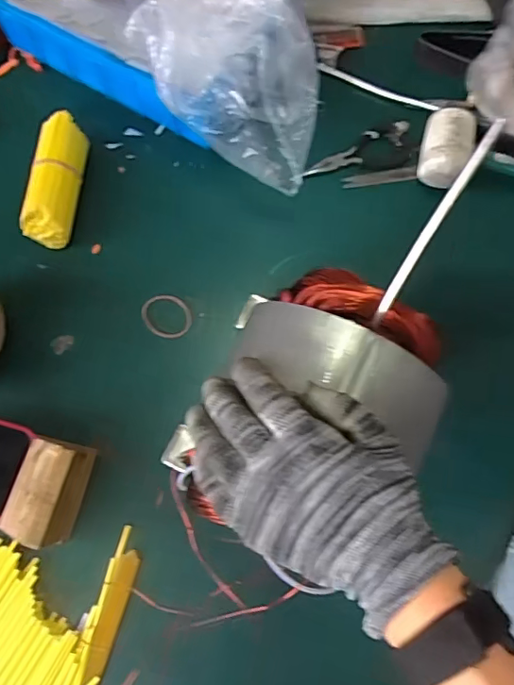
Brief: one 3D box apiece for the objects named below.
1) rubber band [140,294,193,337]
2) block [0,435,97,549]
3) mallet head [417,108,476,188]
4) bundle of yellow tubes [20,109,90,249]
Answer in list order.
[{"bbox_3d":[-0.091,-0.026,0.535,0.051,0.007,0.043,14,75,-4],"label":"rubber band"},{"bbox_3d":[-0.179,0.123,0.449,0.056,0.057,0.080,14,75,4],"label":"block"},{"bbox_3d":[0.193,-0.199,0.542,0.049,0.043,0.076,15,75,4],"label":"mallet head"},{"bbox_3d":[-0.202,-0.165,0.541,0.047,0.040,0.133,9,75,2],"label":"bundle of yellow tubes"}]

